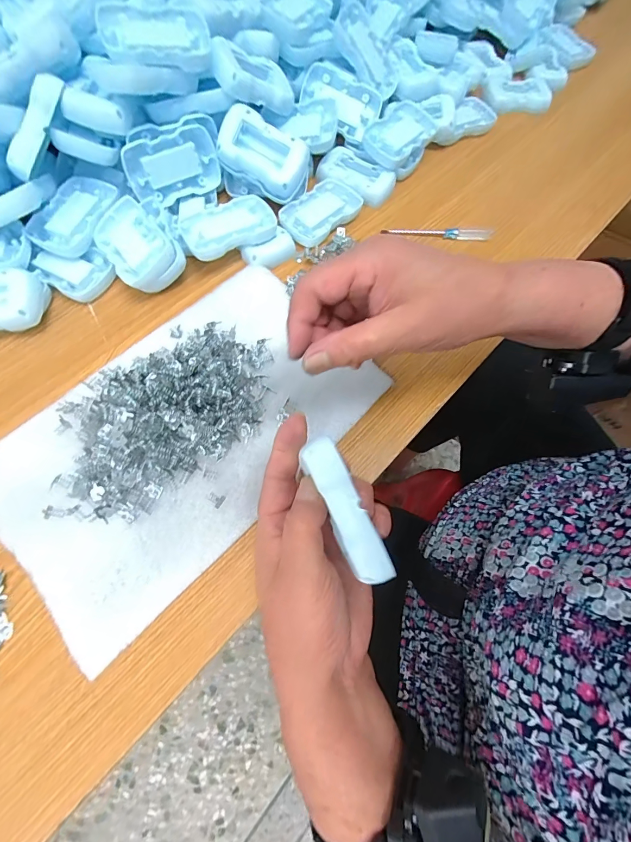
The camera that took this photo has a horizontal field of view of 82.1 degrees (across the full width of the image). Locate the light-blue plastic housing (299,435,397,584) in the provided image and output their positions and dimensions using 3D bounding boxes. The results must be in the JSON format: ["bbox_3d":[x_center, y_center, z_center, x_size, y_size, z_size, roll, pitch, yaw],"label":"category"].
[{"bbox_3d":[0.016,0.047,0.194,0.019,0.008,0.079,-25,83,-11],"label":"light-blue plastic housing"}]

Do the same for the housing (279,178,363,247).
[{"bbox_3d":[0.004,-0.225,0.388,0.051,0.010,0.094,42,73,12],"label":"housing"}]

